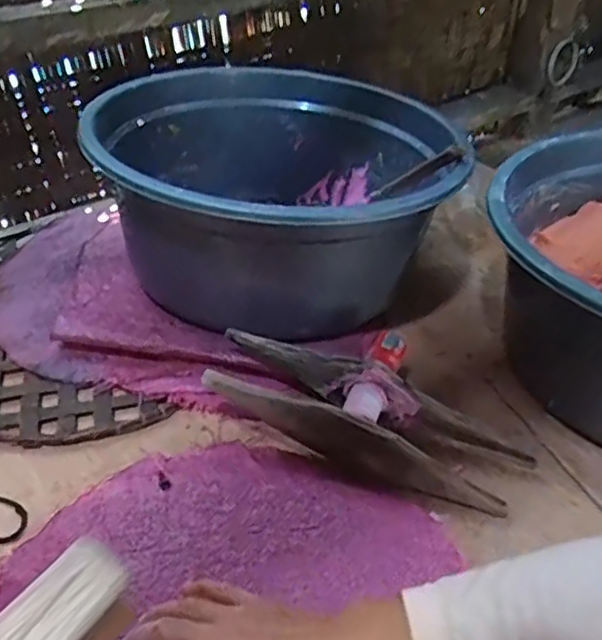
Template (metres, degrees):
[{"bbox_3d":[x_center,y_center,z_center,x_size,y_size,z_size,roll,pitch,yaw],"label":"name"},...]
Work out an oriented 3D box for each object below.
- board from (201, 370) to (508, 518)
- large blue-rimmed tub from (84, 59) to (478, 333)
[{"bbox_3d":[0.041,0.102,0.535,0.261,0.047,0.022,25,43,6],"label":"board"},{"bbox_3d":[-0.025,-0.148,0.731,0.377,0.176,0.376,0,38,0],"label":"large blue-rimmed tub"}]

